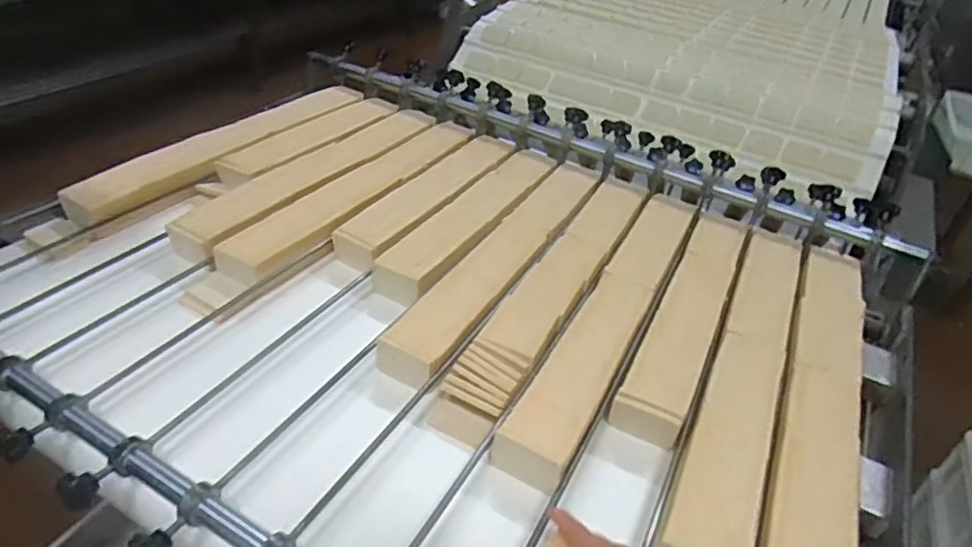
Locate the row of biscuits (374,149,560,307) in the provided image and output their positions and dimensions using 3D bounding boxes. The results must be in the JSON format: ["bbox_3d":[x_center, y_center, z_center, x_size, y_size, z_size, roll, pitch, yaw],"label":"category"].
[{"bbox_3d":[-0.017,-0.088,1.031,0.096,0.056,0.477,23,39,19],"label":"row of biscuits"}]

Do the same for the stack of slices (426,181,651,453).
[{"bbox_3d":[0.109,0.013,0.915,0.081,0.055,0.605,22,39,19],"label":"stack of slices"}]

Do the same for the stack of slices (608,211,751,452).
[{"bbox_3d":[0.279,0.063,0.870,0.081,0.079,0.499,22,39,19],"label":"stack of slices"}]

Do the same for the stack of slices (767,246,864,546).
[{"bbox_3d":[0.401,0.147,0.748,0.094,0.049,0.603,21,39,18],"label":"stack of slices"}]

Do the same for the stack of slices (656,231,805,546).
[{"bbox_3d":[0.337,0.106,0.808,0.080,0.065,0.648,21,39,18],"label":"stack of slices"}]

